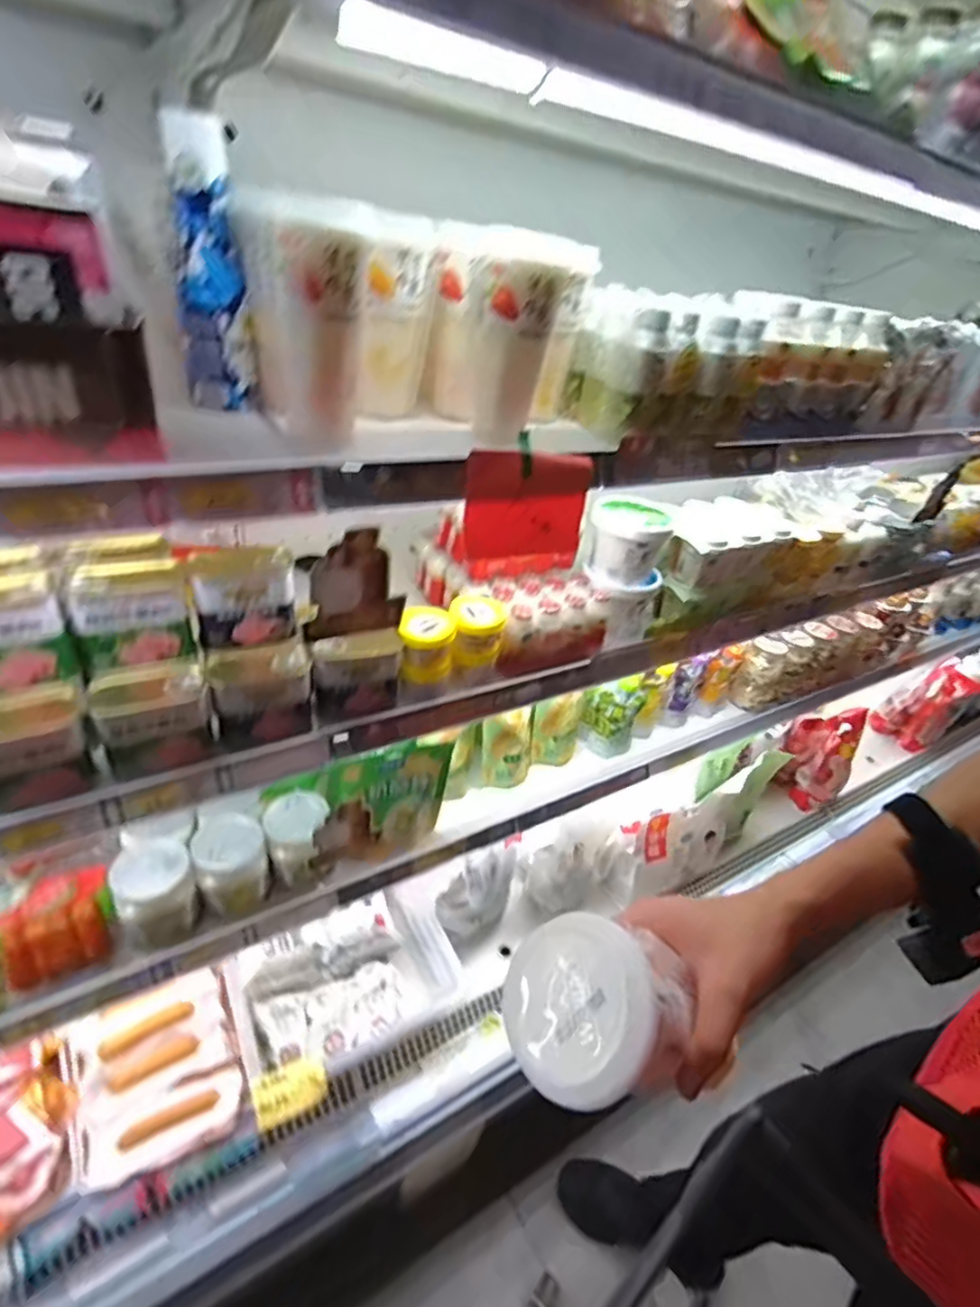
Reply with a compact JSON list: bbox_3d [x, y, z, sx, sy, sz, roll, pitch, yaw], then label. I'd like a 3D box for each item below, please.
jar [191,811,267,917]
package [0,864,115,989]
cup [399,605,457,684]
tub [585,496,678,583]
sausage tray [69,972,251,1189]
[{"bbox_3d":[-0.336,0.270,0.784,0.078,0.103,0.086,-15,39,-25],"label":"jar"},{"bbox_3d":[-0.501,0.313,0.689,0.112,0.078,0.076,-15,39,-26],"label":"package"},{"bbox_3d":[-0.073,-0.010,0.714,0.061,0.074,0.071,2,35,-3],"label":"cup"},{"bbox_3d":[0.203,-0.169,0.866,0.106,0.091,0.117,13,36,13],"label":"tub"},{"bbox_3d":[-0.454,0.571,0.822,0.192,0.036,0.217,-17,40,-27],"label":"sausage tray"}]

